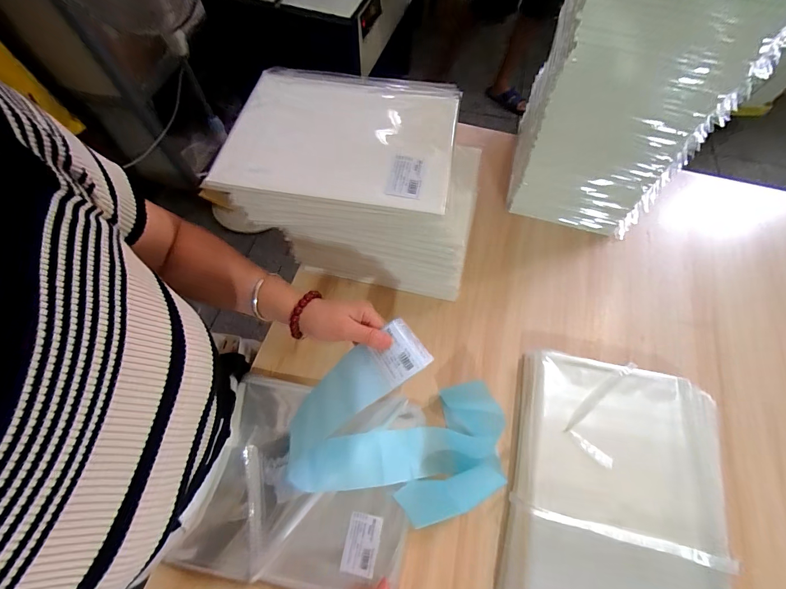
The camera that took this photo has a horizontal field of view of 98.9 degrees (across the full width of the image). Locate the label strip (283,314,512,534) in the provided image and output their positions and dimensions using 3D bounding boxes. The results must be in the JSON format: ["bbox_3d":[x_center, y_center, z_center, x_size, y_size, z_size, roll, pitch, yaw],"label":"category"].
[{"bbox_3d":[0.028,0.161,0.393,0.215,0.146,0.182,16,64,8],"label":"label strip"}]

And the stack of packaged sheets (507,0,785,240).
[{"bbox_3d":[0.334,-0.302,0.518,0.227,0.373,0.228,12,63,6],"label":"stack of packaged sheets"}]

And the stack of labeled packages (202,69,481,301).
[{"bbox_3d":[-0.038,-0.151,0.508,0.308,0.229,0.222,8,63,4],"label":"stack of labeled packages"}]

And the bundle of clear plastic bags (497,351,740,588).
[{"bbox_3d":[0.279,0.269,0.423,0.254,0.032,0.379,14,63,7],"label":"bundle of clear plastic bags"}]

